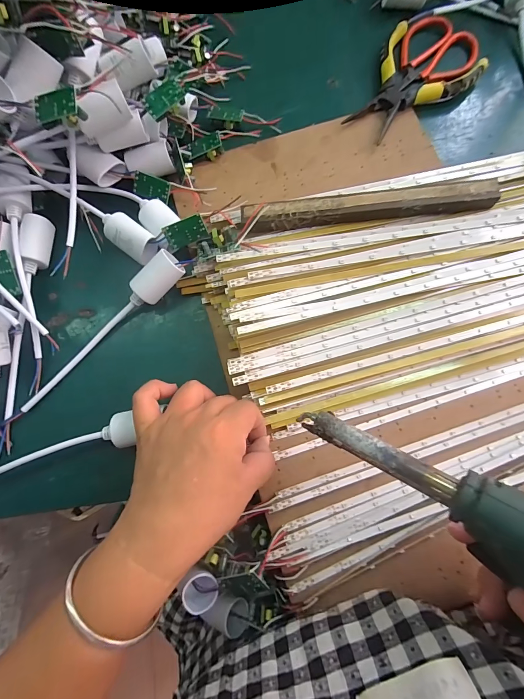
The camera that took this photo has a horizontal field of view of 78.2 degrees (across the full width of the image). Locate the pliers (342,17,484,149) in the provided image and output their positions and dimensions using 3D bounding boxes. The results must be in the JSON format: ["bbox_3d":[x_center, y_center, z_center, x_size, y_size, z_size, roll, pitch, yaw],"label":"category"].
[{"bbox_3d":[0.151,-0.265,0.329,0.100,0.017,0.122,34,81,8],"label":"pliers"}]

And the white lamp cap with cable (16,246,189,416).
[{"bbox_3d":[-0.143,-0.020,0.281,0.180,0.028,0.030,-42,80,-7],"label":"white lamp cap with cable"}]

